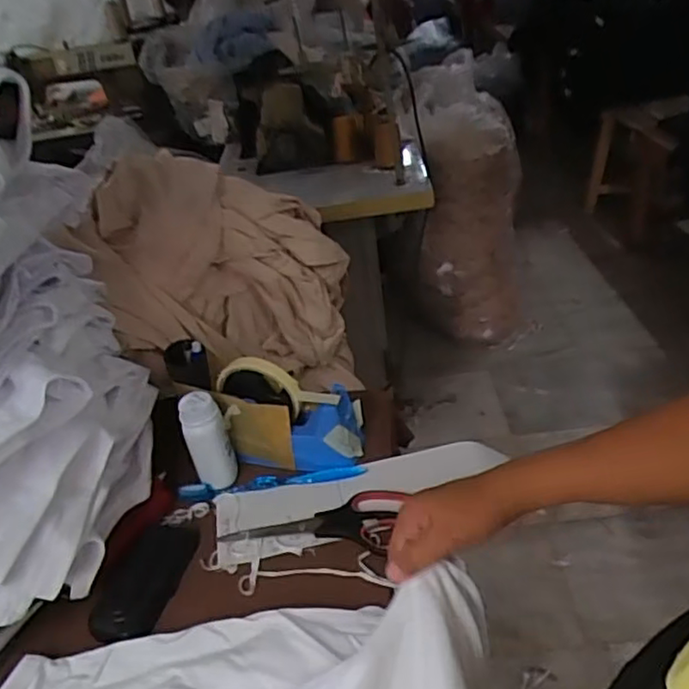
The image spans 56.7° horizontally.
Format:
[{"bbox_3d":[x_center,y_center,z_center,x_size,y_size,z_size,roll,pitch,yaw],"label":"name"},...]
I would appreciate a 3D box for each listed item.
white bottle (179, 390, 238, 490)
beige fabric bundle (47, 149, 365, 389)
[{"bbox_3d":[-0.129,0.094,0.612,0.041,0.102,0.032,-12,35,-12],"label":"white bottle"},{"bbox_3d":[-0.139,-0.074,0.777,0.298,0.285,0.160,-27,39,-22],"label":"beige fabric bundle"}]

